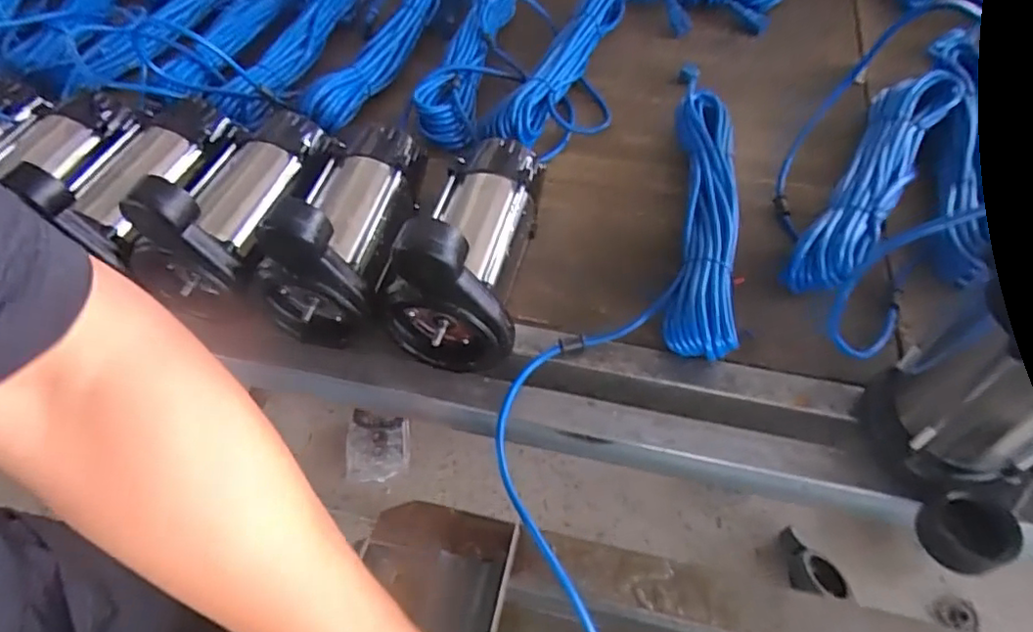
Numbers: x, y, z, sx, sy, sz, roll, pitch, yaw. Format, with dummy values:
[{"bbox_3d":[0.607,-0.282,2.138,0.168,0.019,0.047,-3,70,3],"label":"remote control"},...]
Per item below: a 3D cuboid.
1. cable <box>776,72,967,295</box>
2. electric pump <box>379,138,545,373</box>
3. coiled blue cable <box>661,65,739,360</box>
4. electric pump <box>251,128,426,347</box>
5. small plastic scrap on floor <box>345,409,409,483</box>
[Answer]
[{"bbox_3d":[0.378,-0.150,0.642,0.078,0.070,0.342,31,62,22],"label":"cable"},{"bbox_3d":[-0.049,-0.085,0.560,0.118,0.156,0.223,4,55,6],"label":"electric pump"},{"bbox_3d":[0.200,-0.128,0.641,0.068,0.052,0.390,7,56,8],"label":"coiled blue cable"},{"bbox_3d":[-0.172,-0.109,0.580,0.114,0.155,0.224,6,56,7],"label":"electric pump"},{"bbox_3d":[-0.324,0.304,1.381,0.150,0.017,0.155,0,79,4],"label":"small plastic scrap on floor"}]

